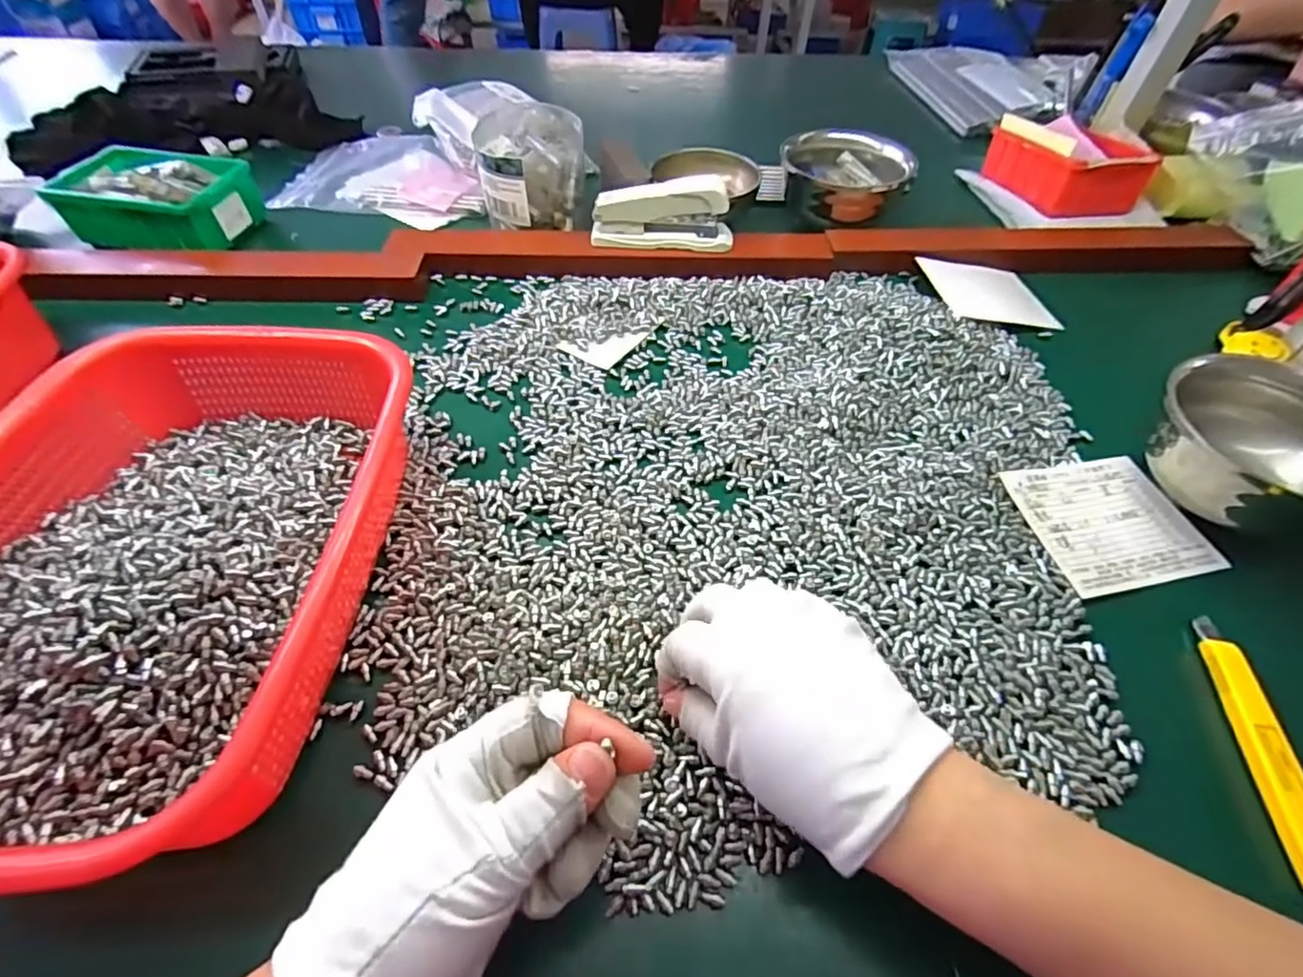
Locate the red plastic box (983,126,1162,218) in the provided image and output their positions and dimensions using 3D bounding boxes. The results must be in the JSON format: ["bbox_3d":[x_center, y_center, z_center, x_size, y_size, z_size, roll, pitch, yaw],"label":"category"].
[{"bbox_3d":[0.428,-0.336,0.605,0.093,0.061,0.140,-5,52,-5],"label":"red plastic box"}]

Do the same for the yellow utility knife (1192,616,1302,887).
[{"bbox_3d":[0.298,0.121,0.282,0.020,0.012,0.125,7,52,4],"label":"yellow utility knife"}]

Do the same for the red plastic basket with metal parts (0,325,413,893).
[{"bbox_3d":[-0.243,0.034,0.297,0.209,0.072,0.275,3,51,1],"label":"red plastic basket with metal parts"}]

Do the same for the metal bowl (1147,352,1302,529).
[{"bbox_3d":[0.381,-0.021,0.365,0.121,0.075,0.121,0,51,-1],"label":"metal bowl"}]

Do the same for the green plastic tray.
[{"bbox_3d":[-0.465,-0.275,0.553,0.153,0.053,0.109,13,52,9],"label":"green plastic tray"}]

